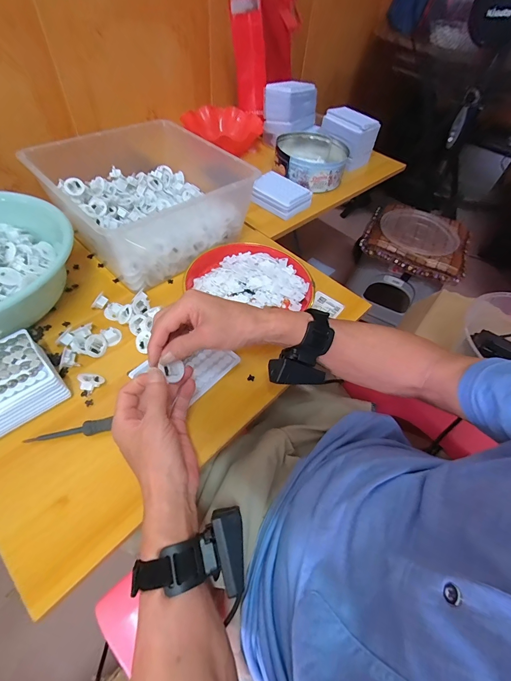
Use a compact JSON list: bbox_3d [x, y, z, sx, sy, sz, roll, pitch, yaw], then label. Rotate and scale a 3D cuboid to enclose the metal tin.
[{"bbox_3d":[0.144,-0.472,0.827,0.181,0.068,0.171,11,52,3],"label":"metal tin"}]

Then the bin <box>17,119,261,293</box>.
[{"bbox_3d":[-0.222,-0.296,0.606,0.306,0.129,0.370,-36,63,-28],"label":"bin"}]

